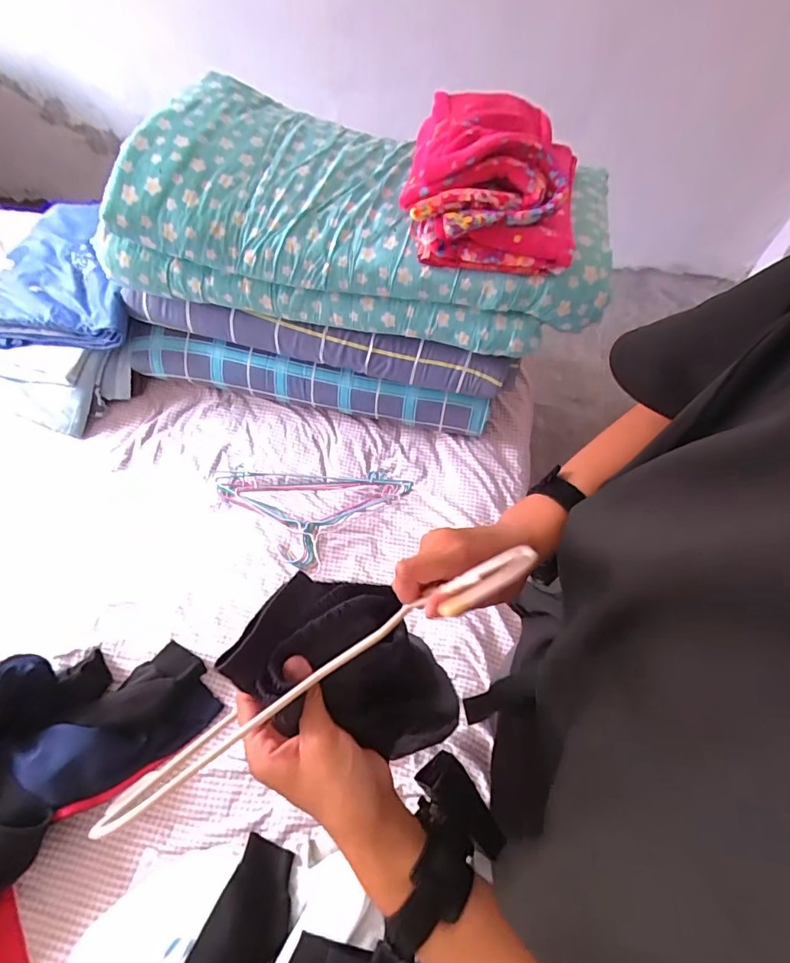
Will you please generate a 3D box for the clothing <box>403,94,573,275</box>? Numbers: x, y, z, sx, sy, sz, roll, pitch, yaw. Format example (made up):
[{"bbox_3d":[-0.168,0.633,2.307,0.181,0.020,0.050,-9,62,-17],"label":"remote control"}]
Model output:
[{"bbox_3d":[0.183,-0.564,0.853,0.289,0.156,0.393,9,59,5],"label":"clothing"}]

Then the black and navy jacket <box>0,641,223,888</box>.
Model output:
[{"bbox_3d":[-0.615,0.417,0.775,0.558,0.179,0.378,-26,60,-16],"label":"black and navy jacket"}]

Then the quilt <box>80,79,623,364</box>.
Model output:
[{"bbox_3d":[-0.080,-0.538,0.972,0.908,0.248,0.394,8,59,4],"label":"quilt"}]

